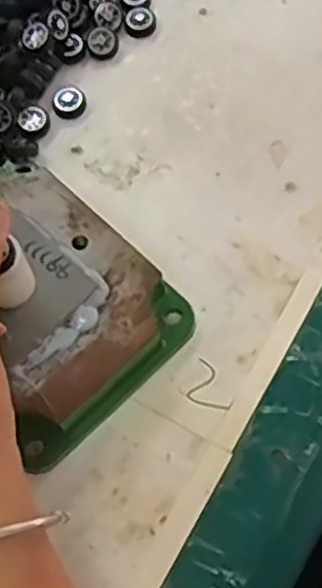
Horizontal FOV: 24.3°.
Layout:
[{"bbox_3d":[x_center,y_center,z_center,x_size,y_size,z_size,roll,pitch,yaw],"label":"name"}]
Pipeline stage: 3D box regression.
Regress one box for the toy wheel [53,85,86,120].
[{"bbox_3d":[-0.055,-0.116,0.447,0.019,0.008,0.020,-1,66,3],"label":"toy wheel"}]

